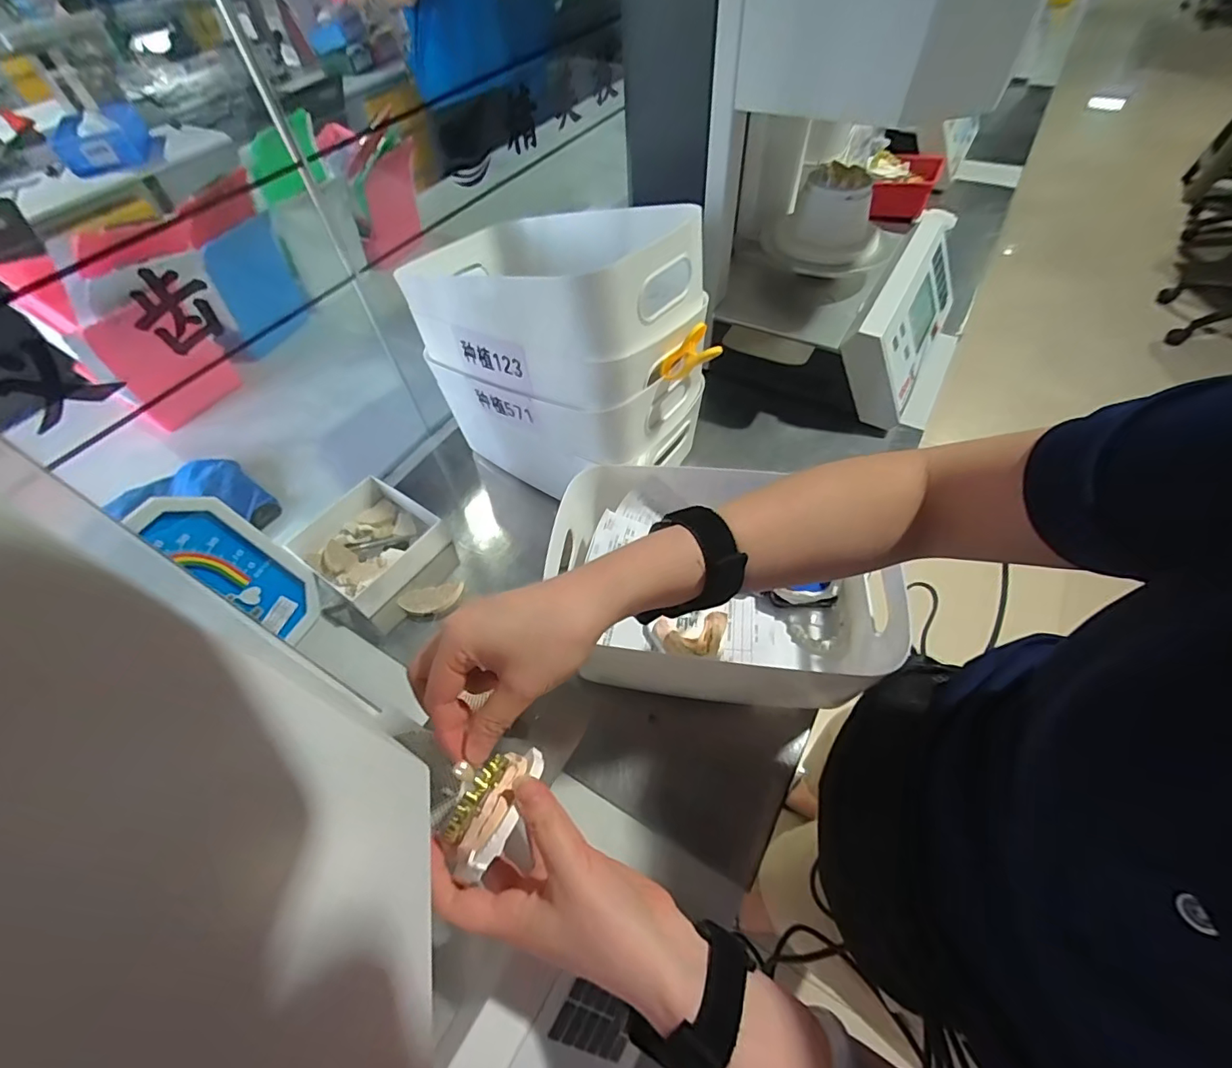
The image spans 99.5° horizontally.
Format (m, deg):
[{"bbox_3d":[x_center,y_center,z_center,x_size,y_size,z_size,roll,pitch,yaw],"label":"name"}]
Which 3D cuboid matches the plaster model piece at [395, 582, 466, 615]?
[{"bbox_3d":[-0.207,0.075,0.585,0.070,0.019,0.033,-10,54,-4],"label":"plaster model piece"}]

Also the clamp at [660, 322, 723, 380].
[{"bbox_3d":[0.070,-0.170,0.501,0.058,0.034,0.024,-30,41,37],"label":"clamp"}]

